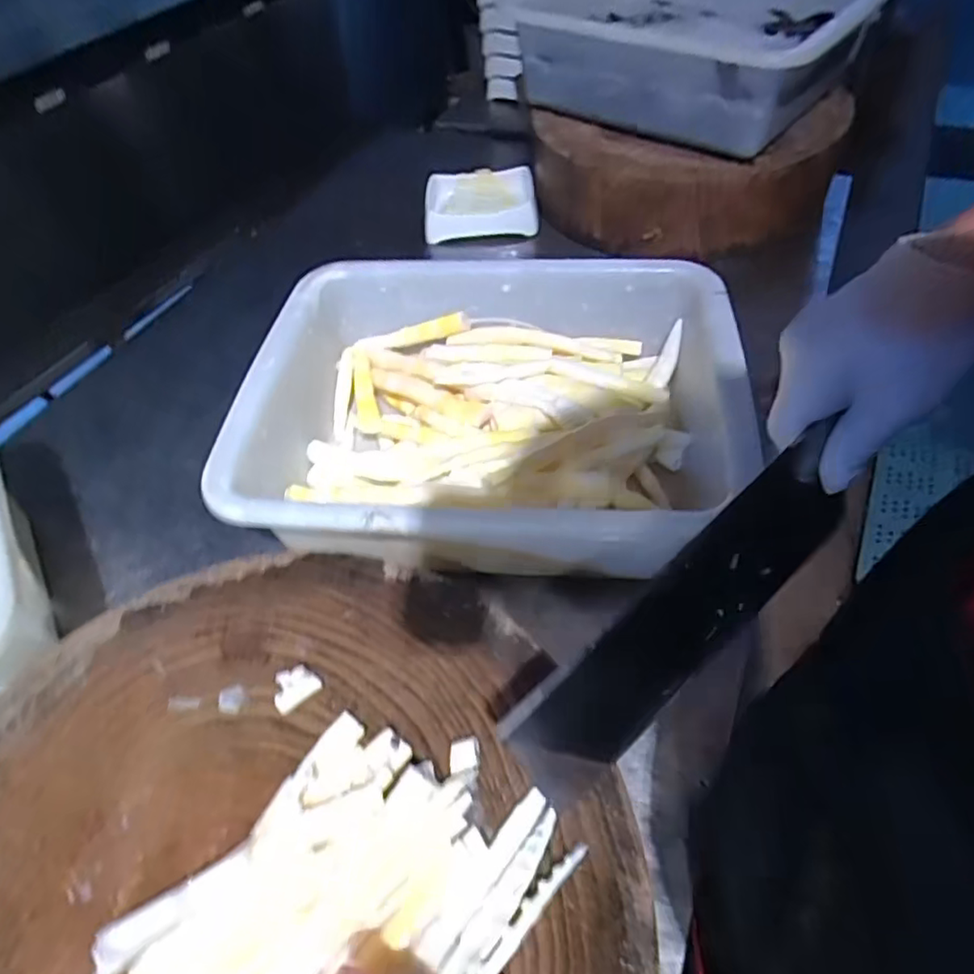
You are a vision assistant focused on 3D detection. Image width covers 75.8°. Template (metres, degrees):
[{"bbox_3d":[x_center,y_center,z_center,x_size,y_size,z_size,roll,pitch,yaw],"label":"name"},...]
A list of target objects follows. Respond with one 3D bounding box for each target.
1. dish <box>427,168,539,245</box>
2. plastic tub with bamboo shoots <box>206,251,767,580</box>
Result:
[{"bbox_3d":[-0.009,-0.381,0.845,0.148,0.054,0.094,-2,50,5],"label":"dish"},{"bbox_3d":[0.006,-0.065,0.549,0.385,0.121,0.299,1,50,8],"label":"plastic tub with bamboo shoots"}]

